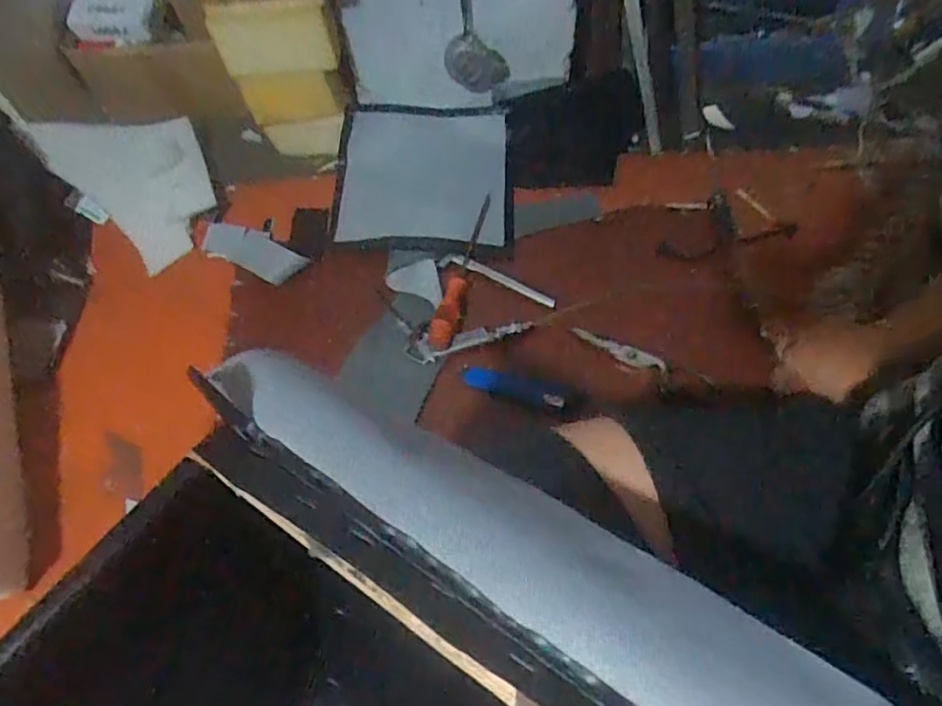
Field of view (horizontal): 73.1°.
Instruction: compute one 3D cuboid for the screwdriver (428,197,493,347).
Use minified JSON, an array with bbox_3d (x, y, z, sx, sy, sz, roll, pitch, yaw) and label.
[{"bbox_3d":[-0.005,-0.111,0.853,0.034,0.025,0.248,15,62,11],"label":"screwdriver"}]

